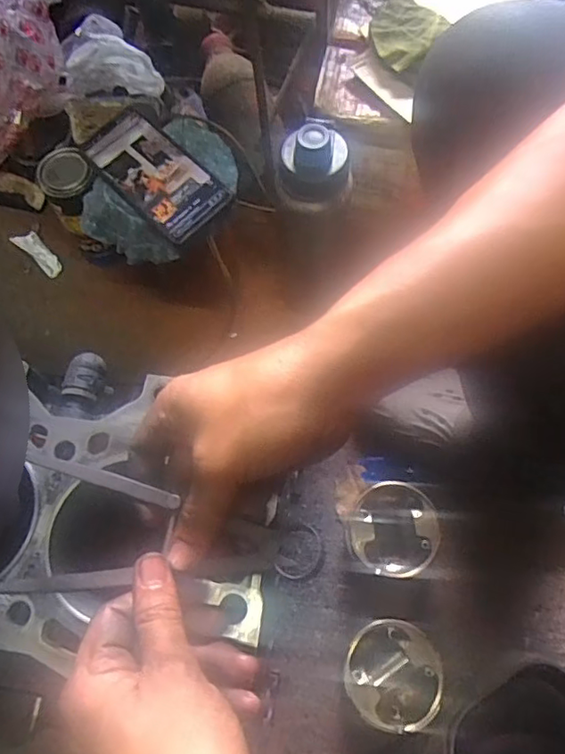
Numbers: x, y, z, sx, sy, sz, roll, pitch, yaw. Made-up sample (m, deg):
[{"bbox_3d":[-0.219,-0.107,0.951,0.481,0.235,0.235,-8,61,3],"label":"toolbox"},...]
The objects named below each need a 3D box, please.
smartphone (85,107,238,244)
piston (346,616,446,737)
[{"bbox_3d":[-0.128,-0.205,0.569,0.075,0.015,0.159,-43,72,-14],"label":"smartphone"},{"bbox_3d":[0.104,0.286,0.550,0.085,0.079,0.087,-1,67,2],"label":"piston"}]

